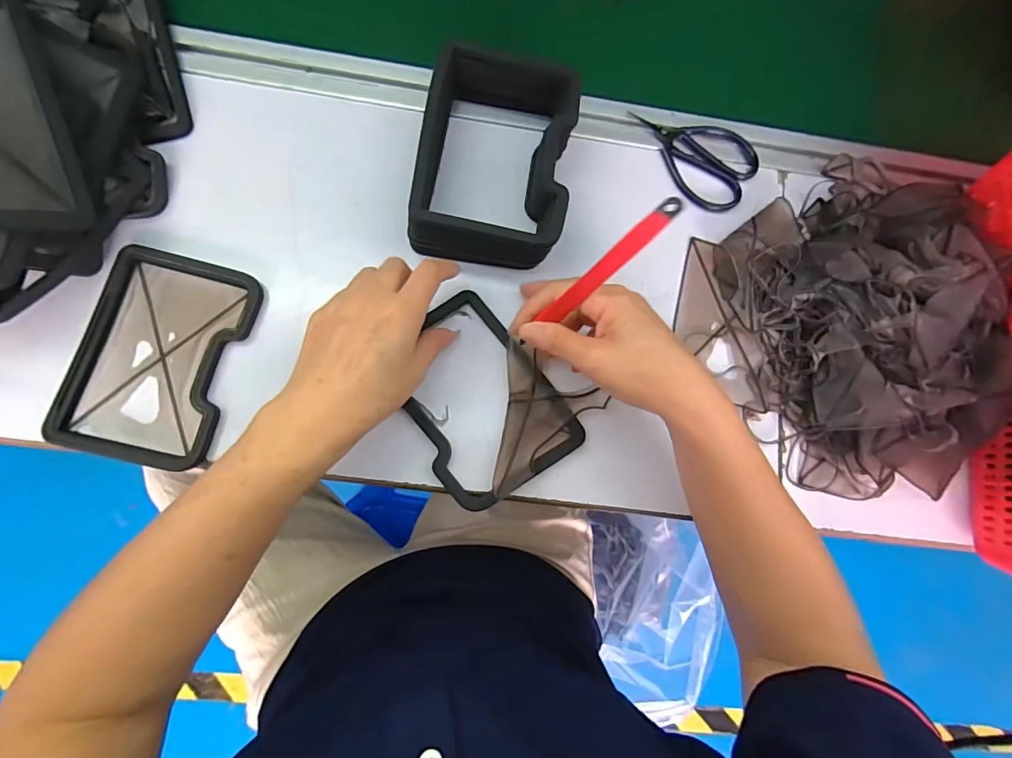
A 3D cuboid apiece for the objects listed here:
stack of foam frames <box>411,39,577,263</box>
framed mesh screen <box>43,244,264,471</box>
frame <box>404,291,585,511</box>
[{"bbox_3d":[-0.008,-0.163,0.340,0.109,0.050,0.165,6,81,-3],"label":"stack of foam frames"},{"bbox_3d":[-0.244,-0.017,0.318,0.102,0.012,0.146,13,81,-2],"label":"framed mesh screen"},{"bbox_3d":[-0.023,0.015,0.330,0.106,0.018,0.143,-36,85,-8],"label":"frame"}]

